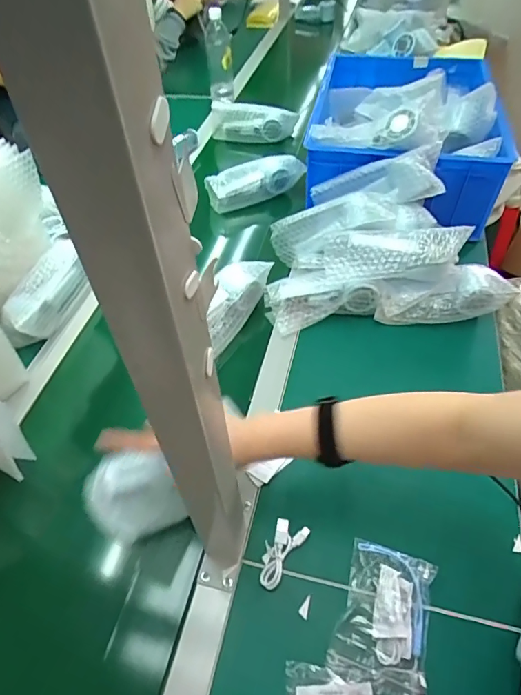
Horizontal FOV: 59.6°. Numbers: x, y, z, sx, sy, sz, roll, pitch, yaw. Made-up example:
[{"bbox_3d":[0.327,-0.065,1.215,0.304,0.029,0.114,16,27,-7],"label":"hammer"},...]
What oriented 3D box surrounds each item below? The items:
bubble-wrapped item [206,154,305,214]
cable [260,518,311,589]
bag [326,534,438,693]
[{"bbox_3d":[-0.011,-0.350,0.957,0.209,0.074,0.046,-17,52,-13],"label":"bubble-wrapped item"},{"bbox_3d":[0.020,0.225,0.502,0.036,0.008,0.074,26,55,21],"label":"cable"},{"bbox_3d":[0.126,0.264,0.460,0.085,0.012,0.117,14,52,12],"label":"bag"}]

